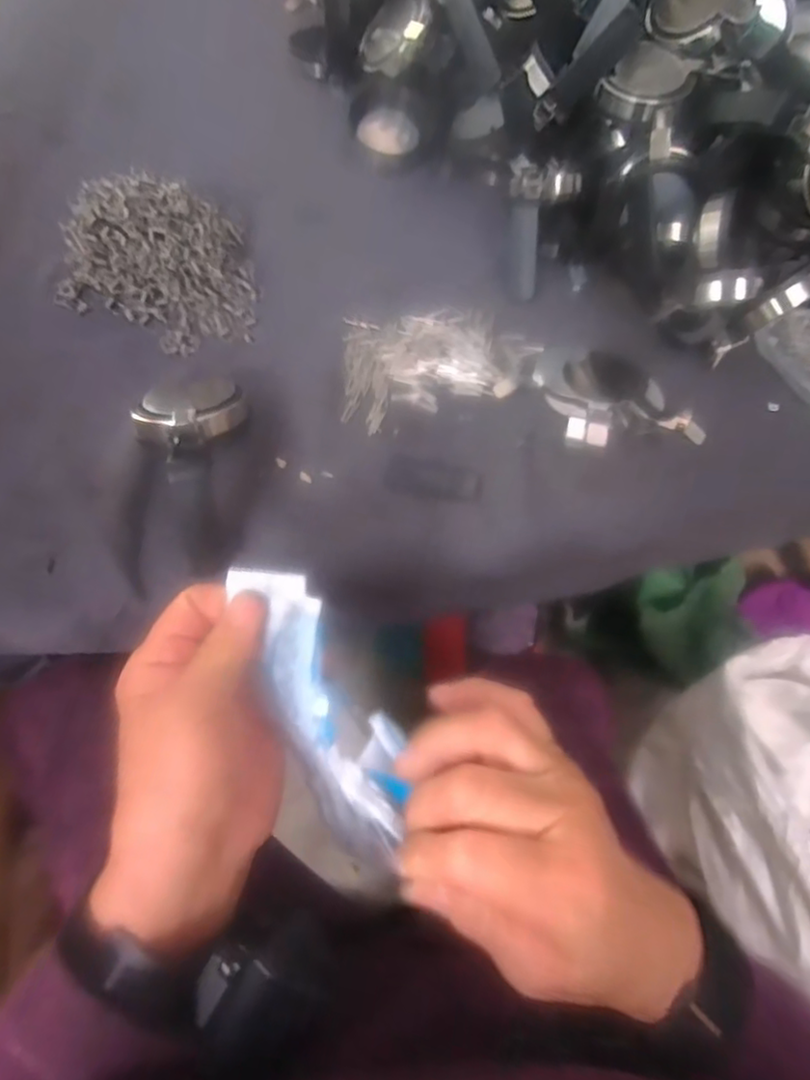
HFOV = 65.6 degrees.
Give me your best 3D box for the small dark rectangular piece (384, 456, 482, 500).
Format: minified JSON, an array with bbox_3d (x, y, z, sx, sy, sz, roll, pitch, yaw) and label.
[{"bbox_3d":[0.019,-0.041,0.412,0.062,0.004,0.029,10,64,3],"label":"small dark rectangular piece"}]

